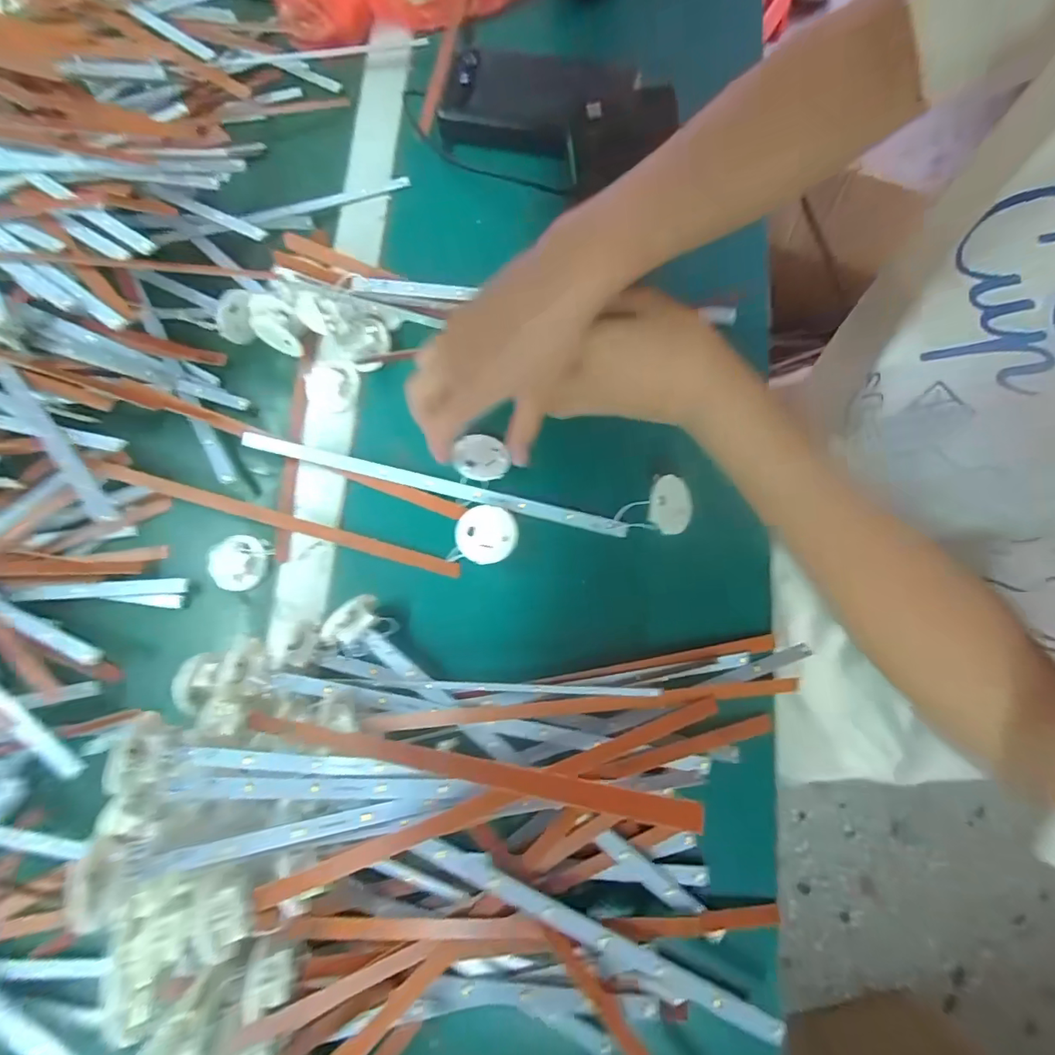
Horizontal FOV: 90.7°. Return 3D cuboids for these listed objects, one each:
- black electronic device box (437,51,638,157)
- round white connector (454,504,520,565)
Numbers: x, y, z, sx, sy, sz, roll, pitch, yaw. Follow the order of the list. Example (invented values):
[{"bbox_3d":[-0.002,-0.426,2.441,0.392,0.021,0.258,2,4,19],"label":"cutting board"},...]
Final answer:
[{"bbox_3d":[0.008,-0.347,0.425,0.149,0.028,0.078,4,78,4],"label":"black electronic device box"},{"bbox_3d":[-0.027,0.005,0.355,0.042,0.013,0.039,-1,78,3],"label":"round white connector"}]

